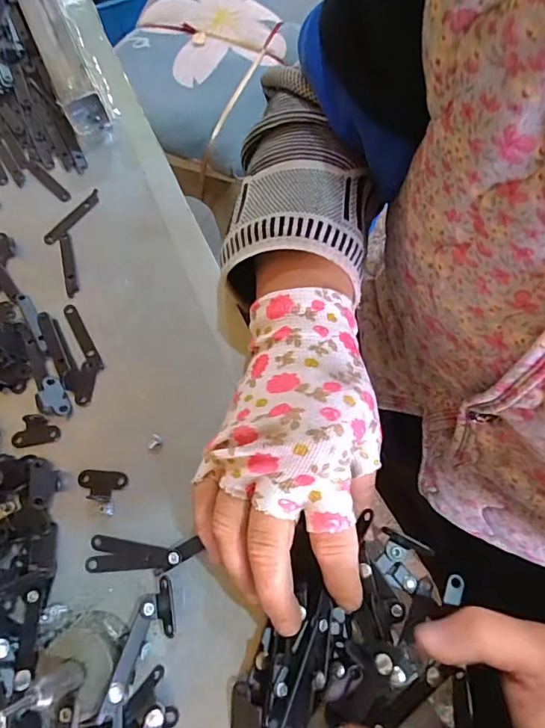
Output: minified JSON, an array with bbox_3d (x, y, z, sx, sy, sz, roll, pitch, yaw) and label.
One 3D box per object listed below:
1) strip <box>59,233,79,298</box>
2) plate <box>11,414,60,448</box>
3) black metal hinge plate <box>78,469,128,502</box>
[{"bbox_3d":[-0.144,-0.071,0.328,0.009,0.004,0.054,-17,69,-5],"label":"strip"},{"bbox_3d":[-0.145,0.040,0.285,0.029,0.007,0.017,-10,69,-2],"label":"plate"},{"bbox_3d":[-0.100,0.070,0.271,0.028,0.004,0.017,7,69,4],"label":"black metal hinge plate"}]

